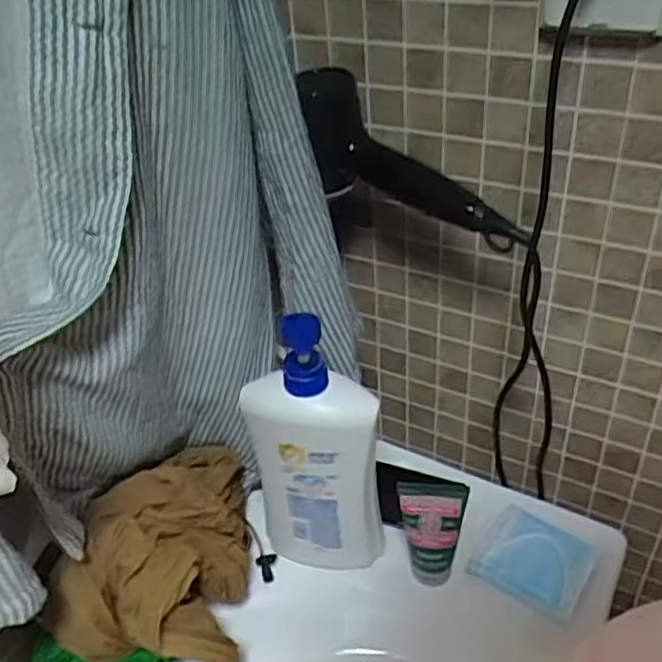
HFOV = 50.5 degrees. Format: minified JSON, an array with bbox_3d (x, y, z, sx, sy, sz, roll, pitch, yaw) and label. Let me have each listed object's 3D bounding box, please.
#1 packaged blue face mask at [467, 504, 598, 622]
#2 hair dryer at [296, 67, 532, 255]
[{"bbox_3d":[0.188,0.210,0.648,0.095,0.009,0.089,20,44,30],"label":"packaged blue face mask"},{"bbox_3d":[0.066,-0.136,0.652,0.249,0.130,0.062,34,49,16],"label":"hair dryer"}]

